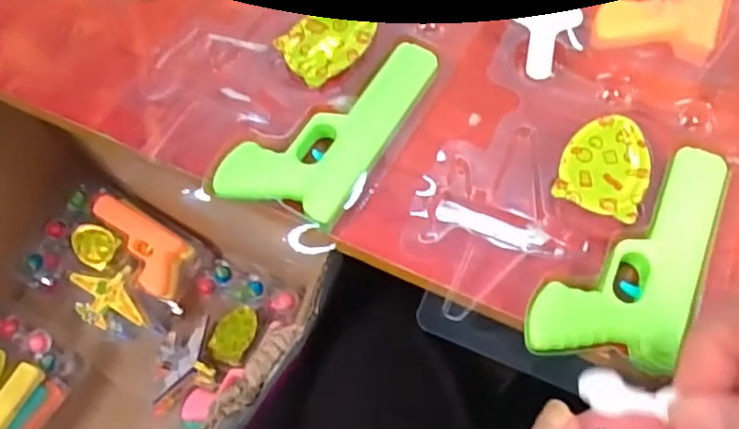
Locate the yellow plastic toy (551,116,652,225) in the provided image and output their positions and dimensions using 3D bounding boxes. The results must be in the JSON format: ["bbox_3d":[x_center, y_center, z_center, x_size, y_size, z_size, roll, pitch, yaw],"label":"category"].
[{"bbox_3d":[0.110,-0.022,0.301,0.039,0.011,0.050,24,68,11],"label":"yellow plastic toy"}]

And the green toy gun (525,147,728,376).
[{"bbox_3d":[0.117,0.017,0.284,0.058,0.013,0.119,27,69,12],"label":"green toy gun"}]

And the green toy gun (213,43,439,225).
[{"bbox_3d":[-0.020,-0.044,0.317,0.060,0.017,0.112,29,69,13],"label":"green toy gun"}]

